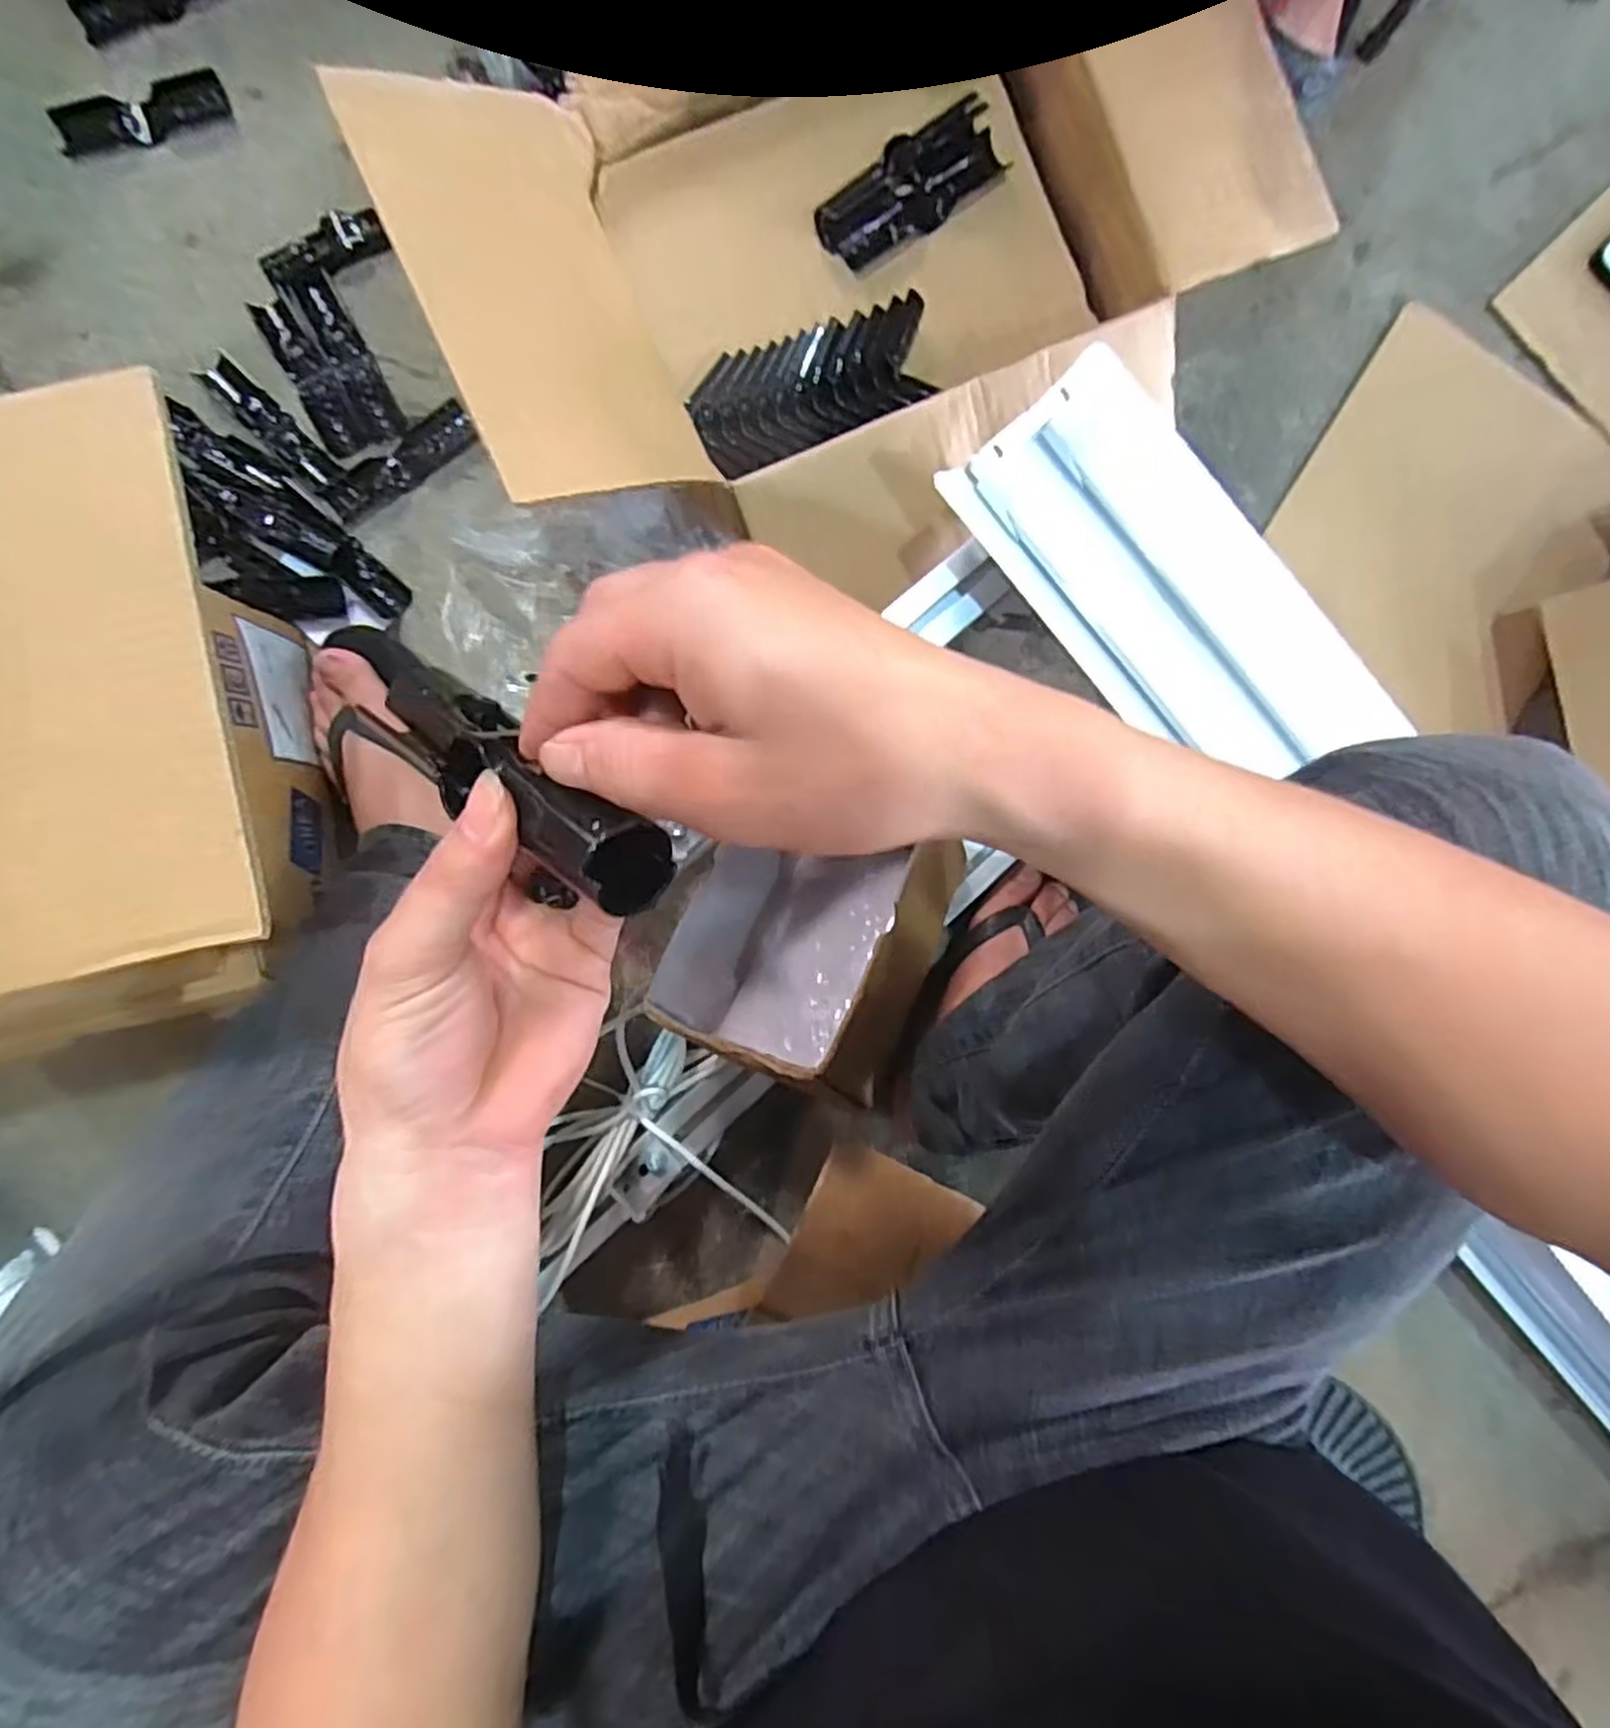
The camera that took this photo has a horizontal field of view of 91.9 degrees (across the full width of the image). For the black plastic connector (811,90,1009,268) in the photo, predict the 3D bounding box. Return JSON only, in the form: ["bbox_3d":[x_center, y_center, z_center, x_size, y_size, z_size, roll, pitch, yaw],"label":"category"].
[{"bbox_3d":[0.075,-0.469,0.537,0.140,0.021,0.049,-35,92,0],"label":"black plastic connector"}]

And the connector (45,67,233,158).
[{"bbox_3d":[-0.514,-0.584,0.604,0.128,0.013,0.036,-22,92,-2],"label":"connector"}]

